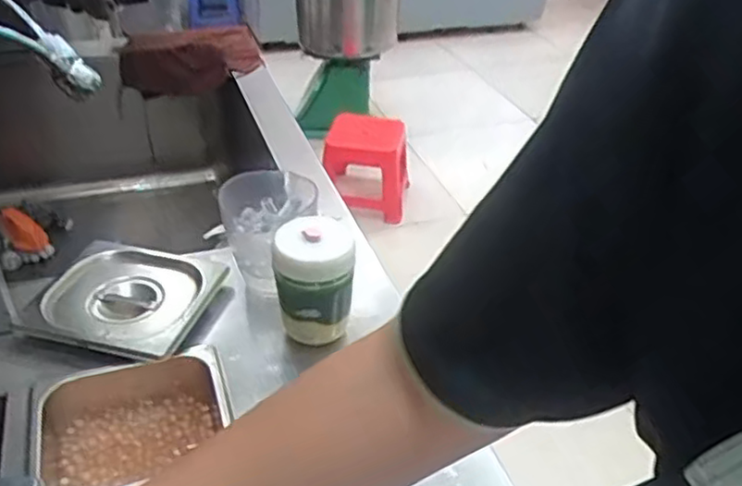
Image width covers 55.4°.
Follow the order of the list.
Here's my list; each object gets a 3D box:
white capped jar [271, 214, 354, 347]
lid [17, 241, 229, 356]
[{"bbox_3d":[-0.056,0.039,0.699,0.073,0.116,0.070,1,34,-1],"label":"white capped jar"},{"bbox_3d":[-0.270,0.049,0.762,0.189,0.030,0.157,7,34,9],"label":"lid"}]

